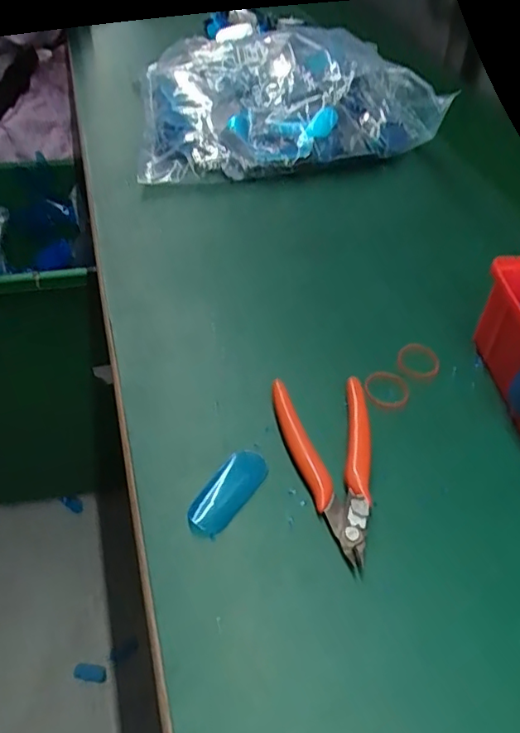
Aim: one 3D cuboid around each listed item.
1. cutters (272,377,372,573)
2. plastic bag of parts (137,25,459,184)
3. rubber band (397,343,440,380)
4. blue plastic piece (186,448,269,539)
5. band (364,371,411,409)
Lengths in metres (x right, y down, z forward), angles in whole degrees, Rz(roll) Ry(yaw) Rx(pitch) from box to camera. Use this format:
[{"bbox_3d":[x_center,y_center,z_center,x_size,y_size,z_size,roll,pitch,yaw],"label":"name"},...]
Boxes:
[{"bbox_3d":[0.039,0.056,0.328,0.055,0.012,0.119,0,45,-3],"label":"cutters"},{"bbox_3d":[0.017,-0.295,0.598,0.285,0.088,0.209,-7,46,-10],"label":"plastic bag of parts"},{"bbox_3d":[0.111,-0.005,0.392,0.029,0.005,0.035,18,47,14],"label":"rubber band"},{"bbox_3d":[-0.018,0.071,0.320,0.025,0.005,0.061,27,50,21],"label":"blue plastic piece"},{"bbox_3d":[0.084,0.015,0.369,0.030,0.005,0.032,2,45,-2],"label":"band"}]

